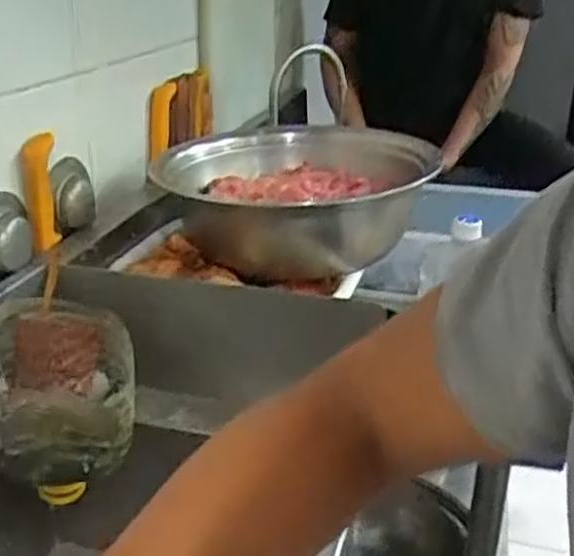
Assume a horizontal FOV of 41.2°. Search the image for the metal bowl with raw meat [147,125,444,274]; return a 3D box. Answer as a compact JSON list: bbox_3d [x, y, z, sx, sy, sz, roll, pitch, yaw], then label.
[{"bbox_3d":[0.009,-0.112,1.024,0.311,0.124,0.351,10,26,21],"label":"metal bowl with raw meat"}]

